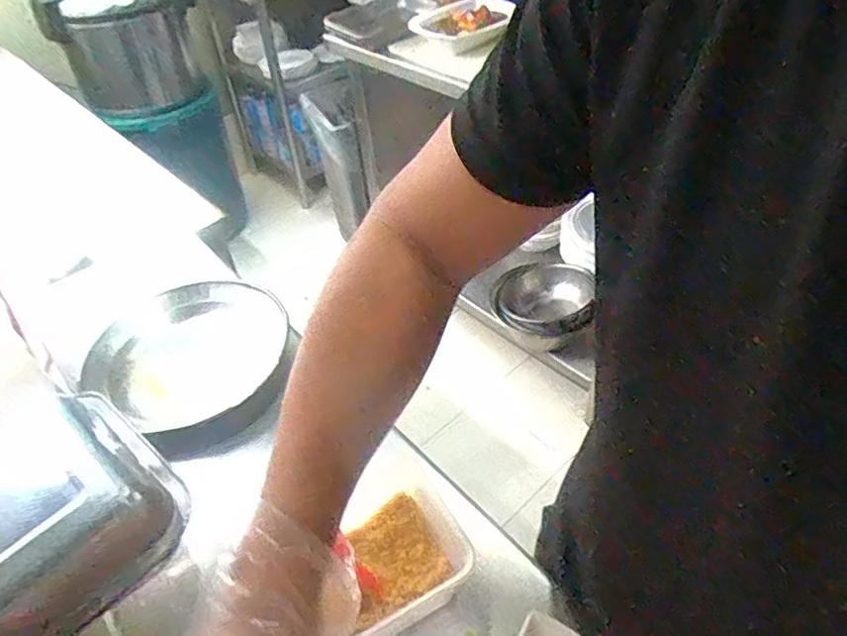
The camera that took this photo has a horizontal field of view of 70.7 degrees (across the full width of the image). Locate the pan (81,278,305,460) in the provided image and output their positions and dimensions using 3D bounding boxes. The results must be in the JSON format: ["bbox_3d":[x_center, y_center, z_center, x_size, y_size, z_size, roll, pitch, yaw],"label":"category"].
[{"bbox_3d":[-0.256,0.053,0.699,0.224,0.070,0.210,-3,44,3],"label":"pan"}]

